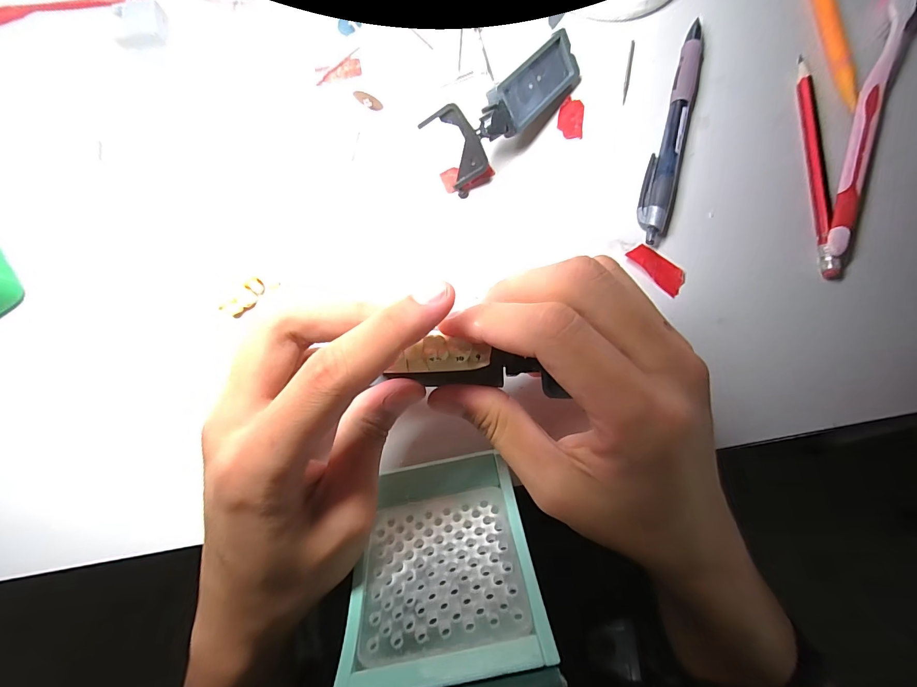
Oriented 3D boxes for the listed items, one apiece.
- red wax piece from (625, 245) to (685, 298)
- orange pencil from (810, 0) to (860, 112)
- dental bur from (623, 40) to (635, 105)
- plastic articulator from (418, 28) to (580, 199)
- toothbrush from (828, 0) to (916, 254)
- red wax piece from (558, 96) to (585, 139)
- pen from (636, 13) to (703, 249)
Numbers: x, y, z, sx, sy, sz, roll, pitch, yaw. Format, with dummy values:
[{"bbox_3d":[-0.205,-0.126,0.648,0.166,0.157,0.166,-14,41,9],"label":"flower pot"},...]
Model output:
[{"bbox_3d":[0.108,-0.041,0.215,0.033,0.004,0.015,43,84,7],"label":"red wax piece"},{"bbox_3d":[0.218,-0.198,0.235,0.014,0.005,0.130,-3,81,1],"label":"orange pencil"},{"bbox_3d":[0.102,-0.163,0.236,0.004,0.004,0.044,13,81,3],"label":"dental bur"},{"bbox_3d":[0.027,-0.134,0.218,0.099,0.035,0.043,-39,82,-5],"label":"plastic articulator"},{"bbox_3d":[0.227,-0.127,0.219,0.010,0.011,0.171,21,82,5],"label":"toothbrush"},{"bbox_3d":[0.066,-0.134,0.232,0.014,0.004,0.025,5,81,2],"label":"red wax piece"},{"bbox_3d":[0.121,-0.122,0.224,0.015,0.011,0.137,16,82,4],"label":"pen"}]

